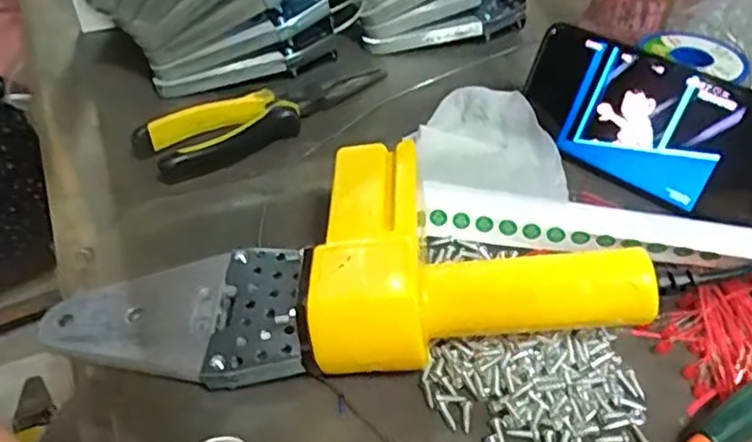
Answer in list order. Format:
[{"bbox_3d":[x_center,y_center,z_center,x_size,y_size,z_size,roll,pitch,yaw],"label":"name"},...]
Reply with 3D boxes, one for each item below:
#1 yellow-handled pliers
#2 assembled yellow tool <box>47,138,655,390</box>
[{"bbox_3d":[-0.064,-0.076,0.442,0.186,0.023,0.048,-25,47,-25],"label":"yellow-handled pliers"},{"bbox_3d":[-0.023,0.022,0.312,0.270,0.059,0.108,-3,42,-3],"label":"assembled yellow tool"}]

